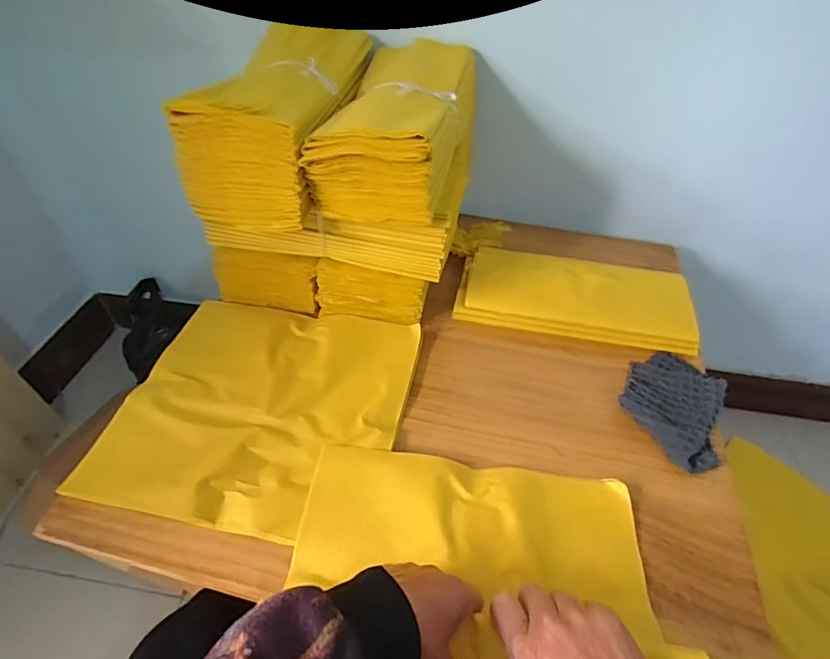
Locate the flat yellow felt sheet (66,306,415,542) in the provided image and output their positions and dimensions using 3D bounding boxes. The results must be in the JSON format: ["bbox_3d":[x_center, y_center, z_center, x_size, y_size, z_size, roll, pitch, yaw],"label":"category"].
[{"bbox_3d":[-0.173,0.082,0.547,0.313,0.012,0.292,8,46,7],"label":"flat yellow felt sheet"}]

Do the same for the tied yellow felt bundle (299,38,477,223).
[{"bbox_3d":[-0.012,-0.265,0.601,0.153,0.101,0.314,10,47,8],"label":"tied yellow felt bundle"}]

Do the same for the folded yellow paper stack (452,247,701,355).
[{"bbox_3d":[0.221,-0.047,0.653,0.310,0.053,0.110,10,47,8],"label":"folded yellow paper stack"}]

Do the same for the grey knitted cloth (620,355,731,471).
[{"bbox_3d":[0.308,0.083,0.554,0.108,0.021,0.160,25,51,21],"label":"grey knitted cloth"}]

